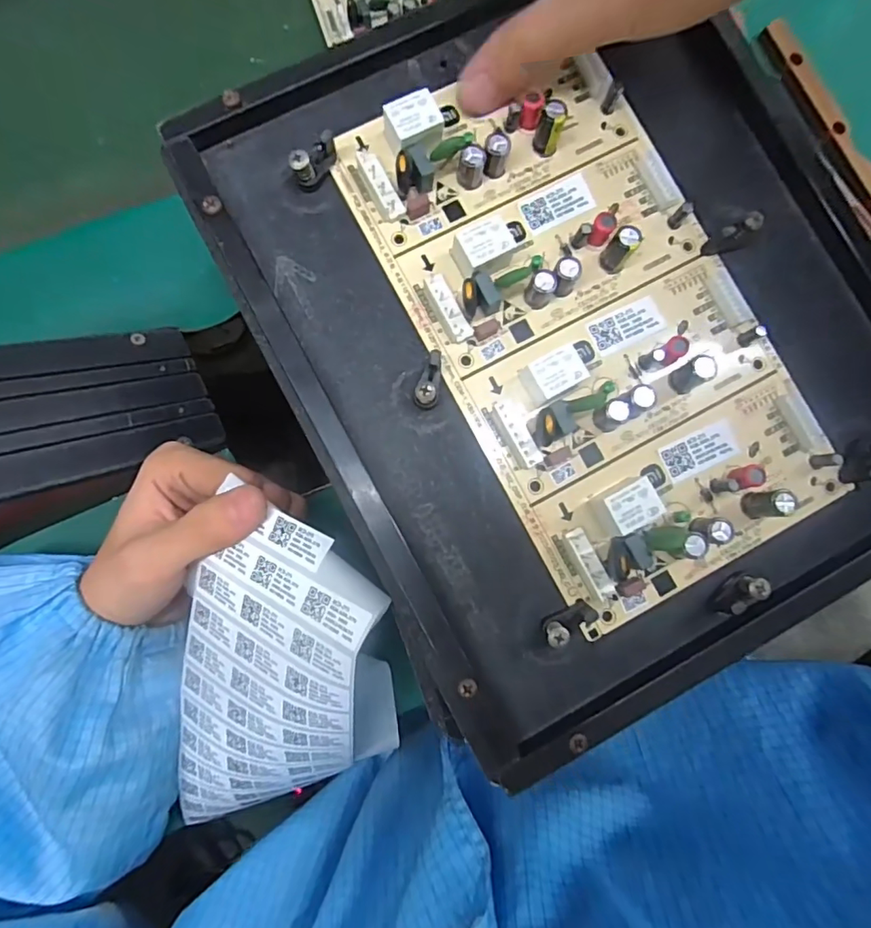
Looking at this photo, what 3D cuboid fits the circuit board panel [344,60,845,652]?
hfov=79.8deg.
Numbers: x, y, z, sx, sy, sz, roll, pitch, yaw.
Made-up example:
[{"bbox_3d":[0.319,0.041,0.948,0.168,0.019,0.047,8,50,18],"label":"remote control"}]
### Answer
[{"bbox_3d":[0.062,-0.056,0.202,0.117,0.022,0.210,-26,84,-5],"label":"circuit board panel"}]

